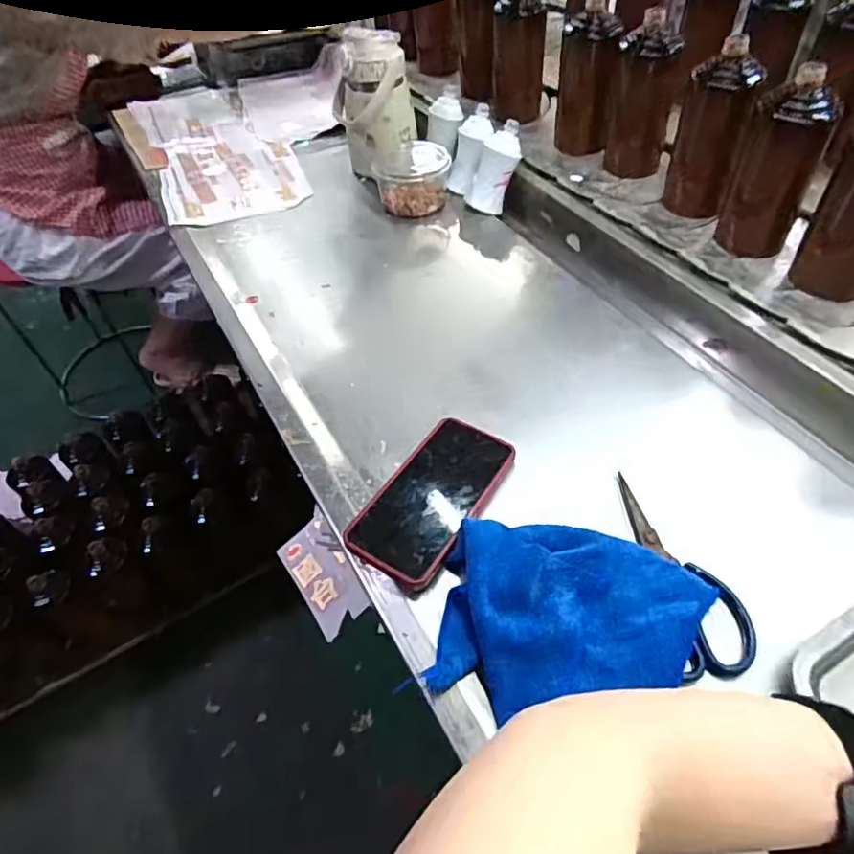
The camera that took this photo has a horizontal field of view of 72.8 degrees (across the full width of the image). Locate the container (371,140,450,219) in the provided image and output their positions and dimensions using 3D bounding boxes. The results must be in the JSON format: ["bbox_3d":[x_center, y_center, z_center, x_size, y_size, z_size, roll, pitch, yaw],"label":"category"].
[{"bbox_3d":[-0.021,-0.380,0.879,0.112,0.062,0.124,-5,51,1],"label":"container"}]

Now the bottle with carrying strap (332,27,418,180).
[{"bbox_3d":[-0.080,-0.489,0.878,0.117,0.180,0.092,-9,51,-1],"label":"bottle with carrying strap"}]

